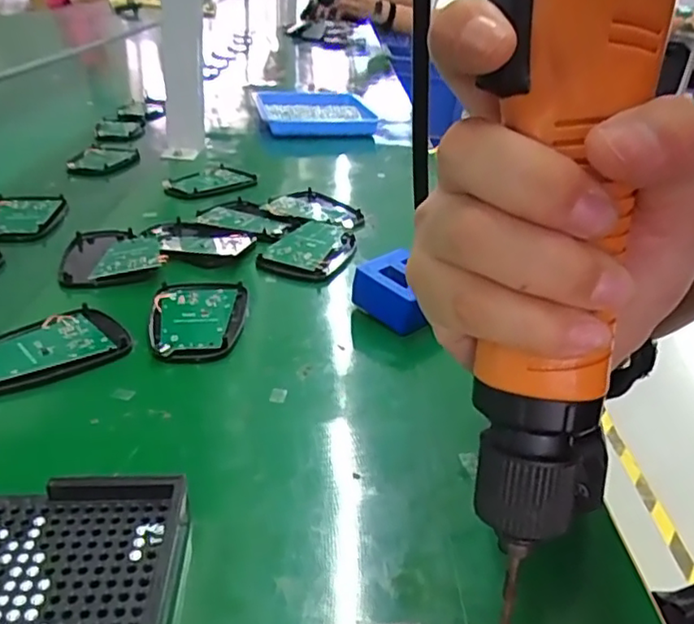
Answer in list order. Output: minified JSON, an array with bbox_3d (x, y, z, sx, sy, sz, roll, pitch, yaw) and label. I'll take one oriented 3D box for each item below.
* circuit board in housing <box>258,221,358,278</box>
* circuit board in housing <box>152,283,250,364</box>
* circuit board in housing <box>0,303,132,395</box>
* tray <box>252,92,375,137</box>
[{"bbox_3d":[-0.034,-0.054,0.513,0.060,0.014,0.091,11,29,12],"label":"circuit board in housing"},{"bbox_3d":[-0.100,0.004,0.415,0.063,0.007,0.093,-1,29,-10],"label":"circuit board in housing"},{"bbox_3d":[-0.184,0.022,0.371,0.095,0.008,0.061,-21,37,-38],"label":"circuit board in housing"},{"bbox_3d":[-0.048,-0.298,0.936,0.161,0.033,0.214,1,29,-14],"label":"tray"}]

